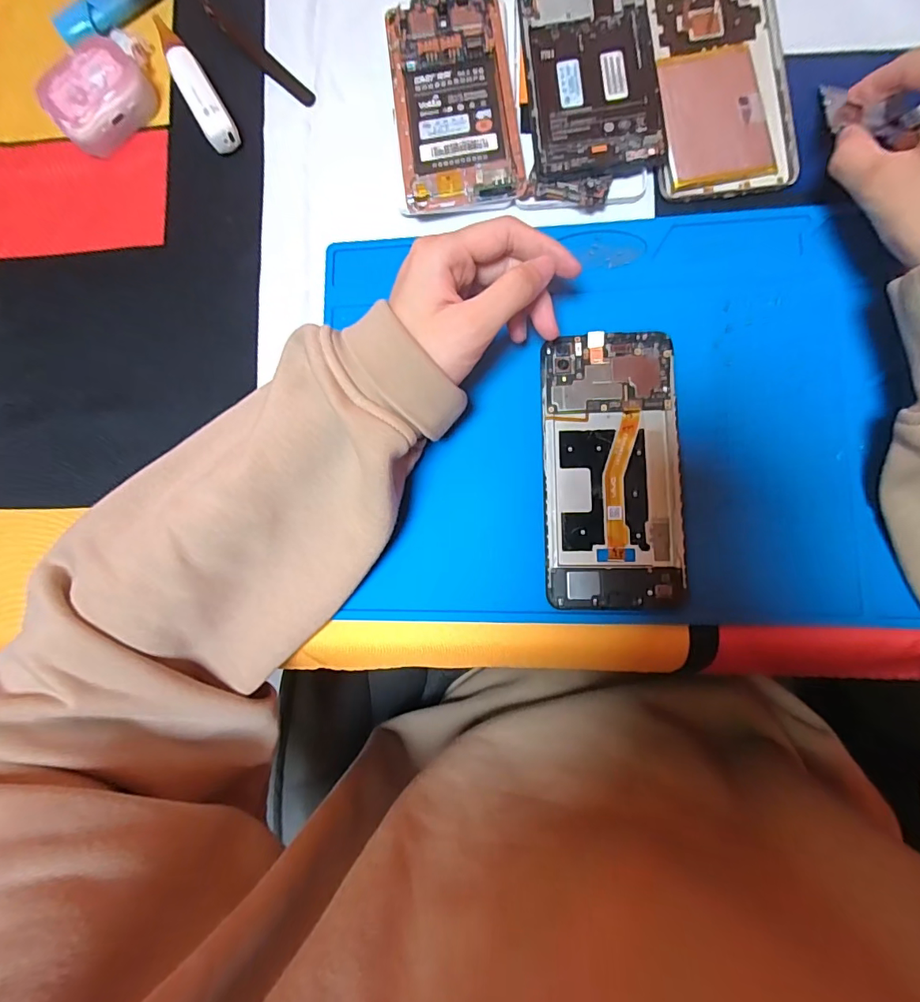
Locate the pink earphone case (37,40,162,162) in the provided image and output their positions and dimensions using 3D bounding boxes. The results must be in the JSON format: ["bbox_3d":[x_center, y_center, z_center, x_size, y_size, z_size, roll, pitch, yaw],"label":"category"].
[{"bbox_3d":[-0.239,-0.268,0.318,0.063,0.026,0.050,-43,81,1],"label":"pink earphone case"}]

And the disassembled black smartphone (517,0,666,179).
[{"bbox_3d":[0.076,-0.261,0.286,0.073,0.011,0.146,-5,83,6],"label":"disassembled black smartphone"}]

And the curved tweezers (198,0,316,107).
[{"bbox_3d":[-0.141,-0.302,0.317,0.013,0.006,0.125,-44,81,0],"label":"curved tweezers"}]

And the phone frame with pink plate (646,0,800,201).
[{"bbox_3d":[0.150,-0.251,0.277,0.072,0.006,0.152,-3,84,6],"label":"phone frame with pink plate"}]

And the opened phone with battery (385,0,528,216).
[{"bbox_3d":[-0.003,-0.240,0.293,0.072,0.015,0.137,-7,83,6],"label":"opened phone with battery"}]

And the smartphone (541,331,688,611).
[{"bbox_3d":[0.082,-0.018,0.260,0.070,0.007,0.147,-1,84,6],"label":"smartphone"}]

